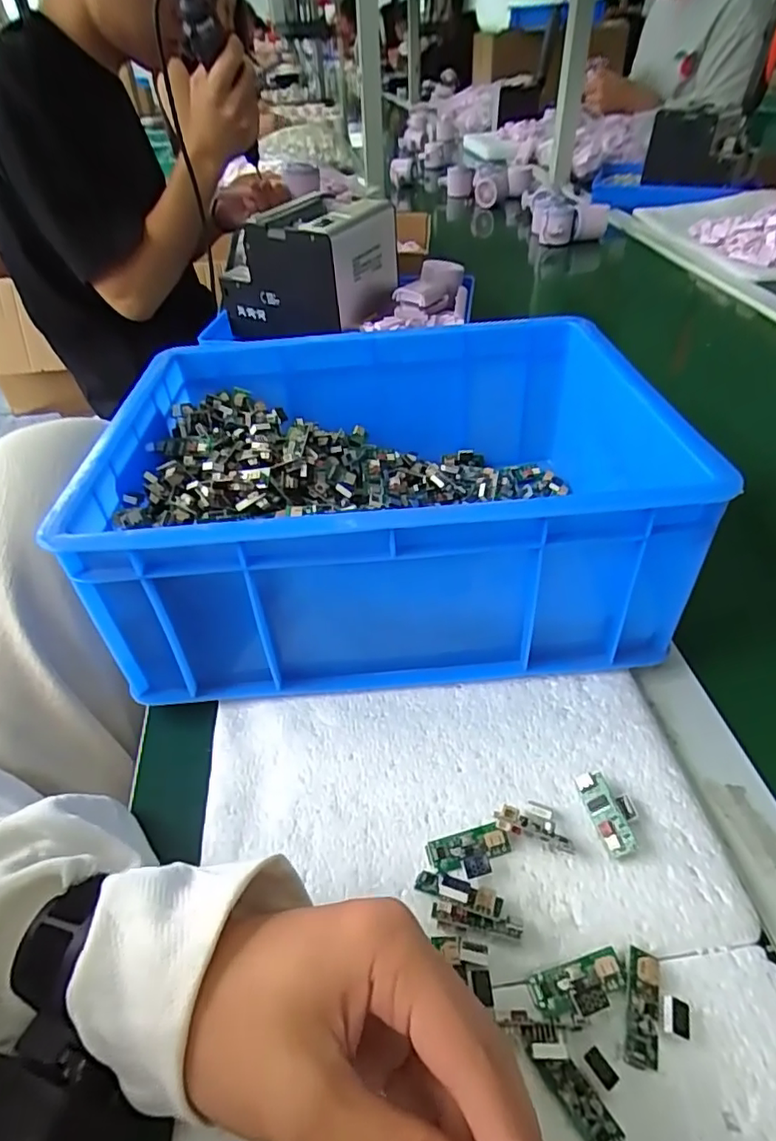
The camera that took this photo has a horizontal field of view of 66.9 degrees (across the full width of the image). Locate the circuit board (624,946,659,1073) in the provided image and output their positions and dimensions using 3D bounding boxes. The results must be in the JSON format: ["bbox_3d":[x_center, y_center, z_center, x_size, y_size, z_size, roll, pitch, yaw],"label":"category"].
[{"bbox_3d":[0.102,0.174,0.235,0.012,0.006,0.039,9,44,14],"label":"circuit board"}]

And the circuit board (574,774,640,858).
[{"bbox_3d":[0.110,0.118,0.290,0.023,0.011,0.043,-9,43,-6],"label":"circuit board"}]

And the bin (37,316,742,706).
[{"bbox_3d":[-0.002,-0.062,0.407,0.331,0.126,0.259,-4,44,0],"label":"bin"}]

